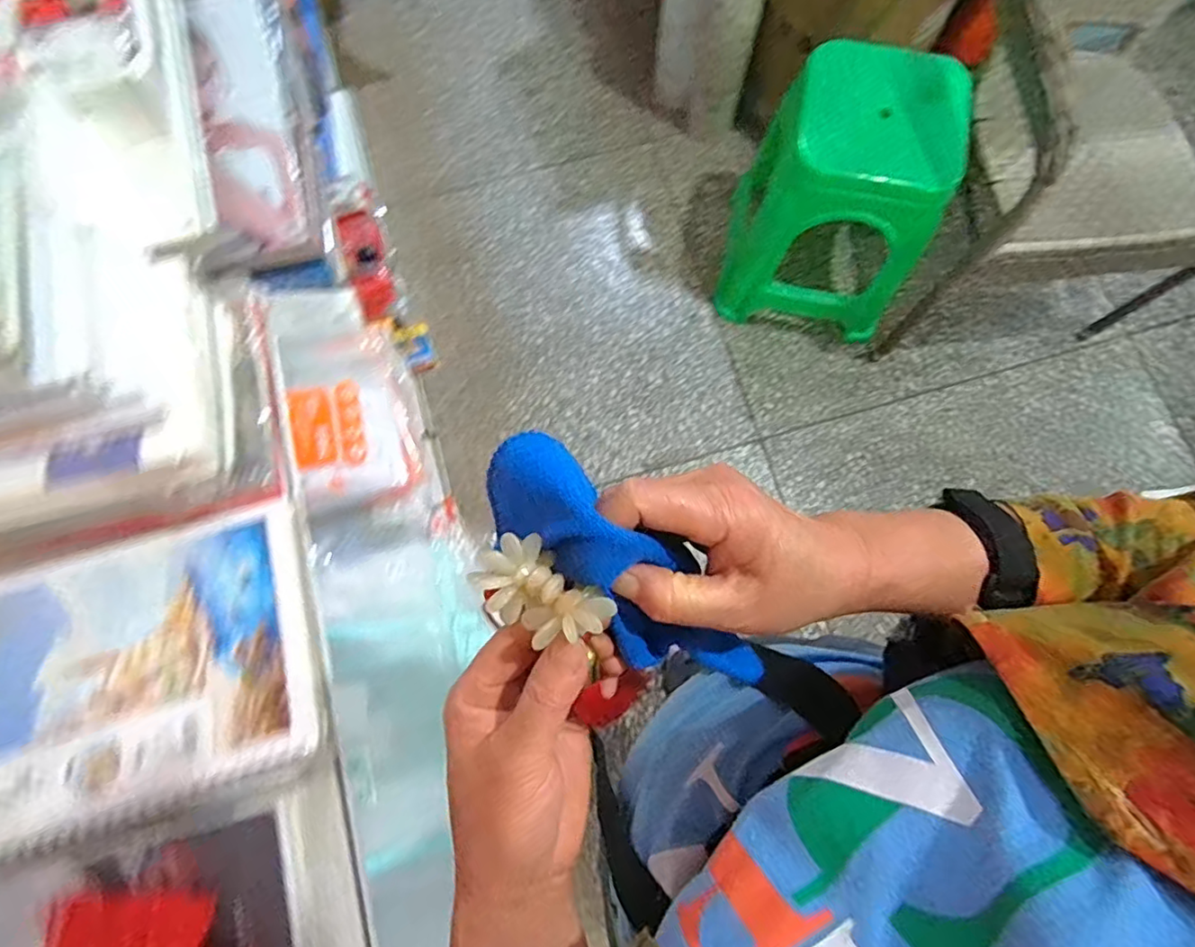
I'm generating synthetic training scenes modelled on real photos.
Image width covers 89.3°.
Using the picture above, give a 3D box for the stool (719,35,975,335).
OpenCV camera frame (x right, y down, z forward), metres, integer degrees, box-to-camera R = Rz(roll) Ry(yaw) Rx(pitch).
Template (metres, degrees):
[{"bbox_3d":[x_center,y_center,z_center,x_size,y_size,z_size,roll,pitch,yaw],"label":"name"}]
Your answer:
[{"bbox_3d":[0.485,-0.554,1.250,0.362,0.438,0.346,10,79,2],"label":"stool"}]

